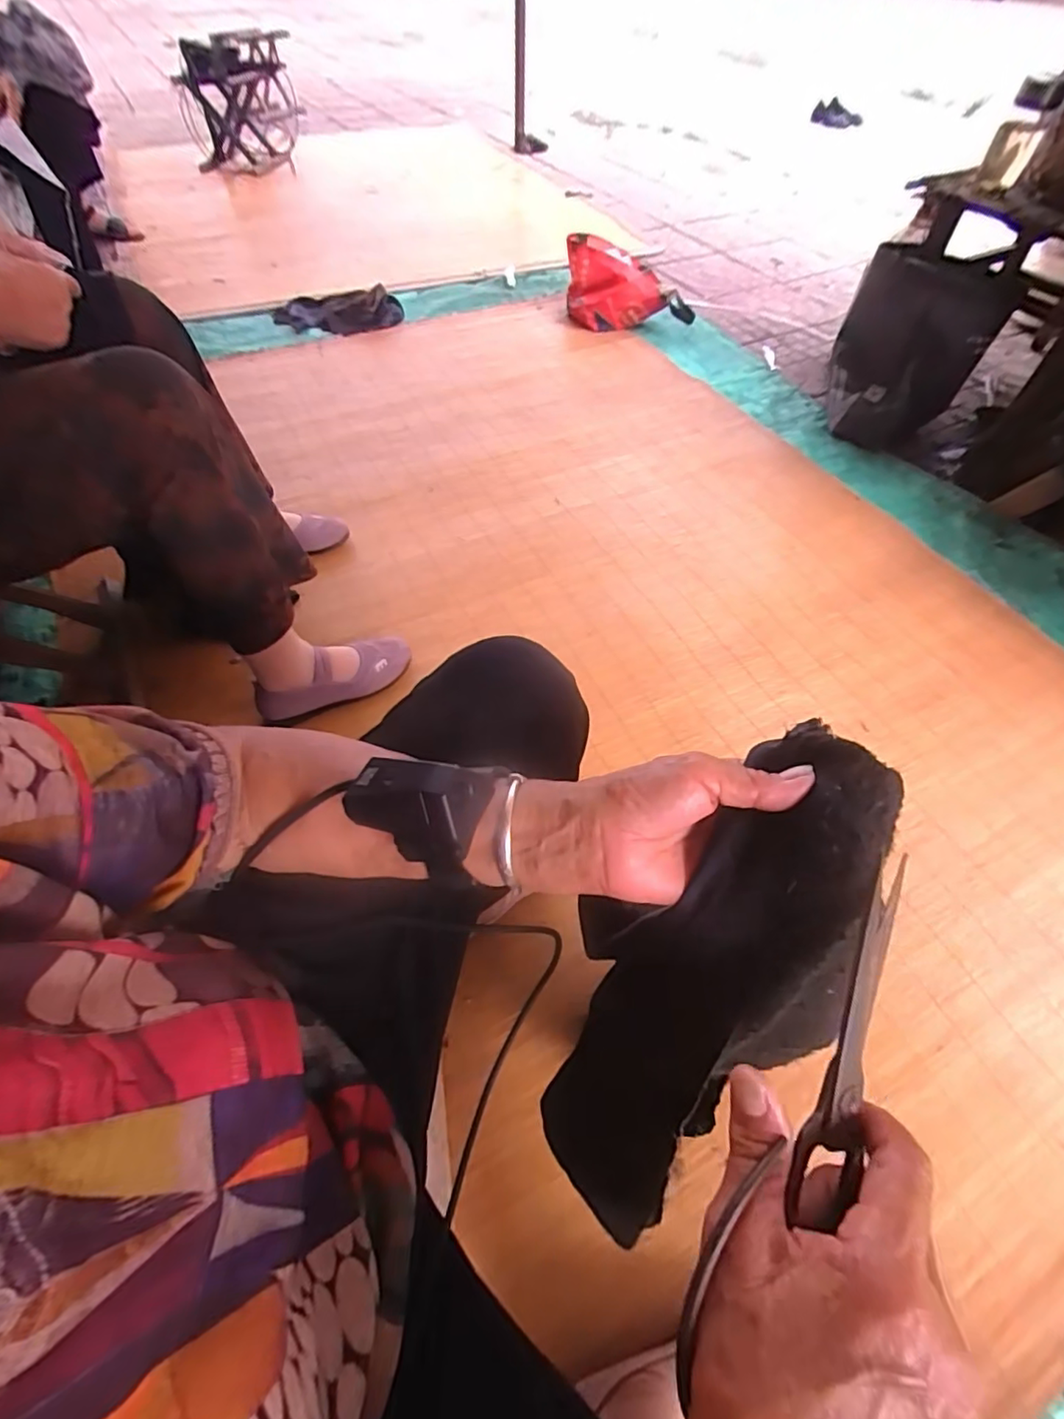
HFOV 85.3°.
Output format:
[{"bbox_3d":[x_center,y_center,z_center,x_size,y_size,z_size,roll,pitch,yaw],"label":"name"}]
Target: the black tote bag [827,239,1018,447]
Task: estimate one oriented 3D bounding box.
[{"bbox_3d":[0.817,-0.790,1.254,0.273,0.302,0.254,35,62,21],"label":"black tote bag"}]

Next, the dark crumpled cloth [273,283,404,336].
[{"bbox_3d":[-0.533,-1.082,1.574,0.344,0.071,0.150,5,56,3],"label":"dark crumpled cloth"}]

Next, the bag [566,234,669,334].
[{"bbox_3d":[0.222,-1.148,1.559,0.227,0.168,0.189,-18,58,-13],"label":"bag"}]

